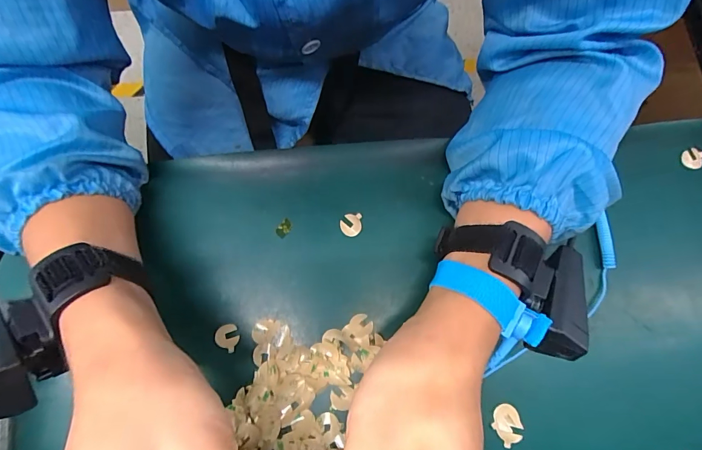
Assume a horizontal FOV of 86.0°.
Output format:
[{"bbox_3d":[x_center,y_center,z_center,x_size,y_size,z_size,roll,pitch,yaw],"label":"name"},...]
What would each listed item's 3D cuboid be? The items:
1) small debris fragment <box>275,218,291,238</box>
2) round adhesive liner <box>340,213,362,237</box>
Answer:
[{"bbox_3d":[-0.054,0.003,0.304,0.010,0.004,0.015,32,79,8],"label":"small debris fragment"},{"bbox_3d":[0.000,0.000,0.301,0.017,0.004,0.019,2,76,1],"label":"round adhesive liner"}]

